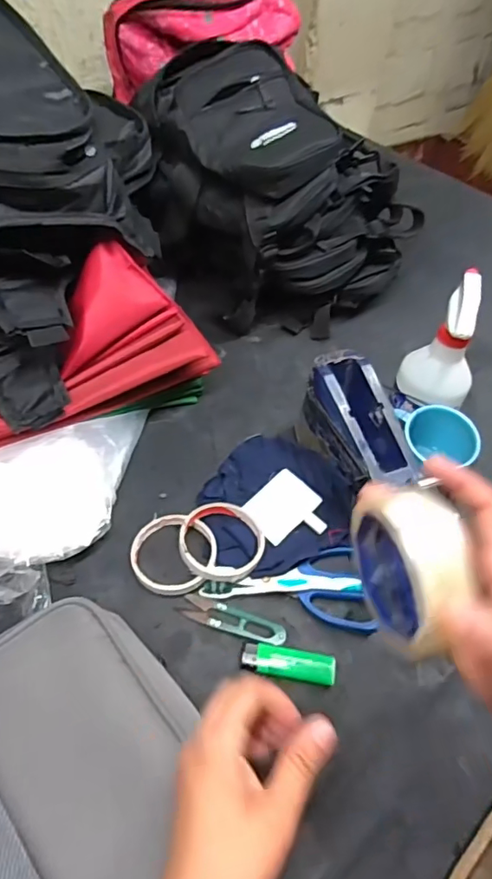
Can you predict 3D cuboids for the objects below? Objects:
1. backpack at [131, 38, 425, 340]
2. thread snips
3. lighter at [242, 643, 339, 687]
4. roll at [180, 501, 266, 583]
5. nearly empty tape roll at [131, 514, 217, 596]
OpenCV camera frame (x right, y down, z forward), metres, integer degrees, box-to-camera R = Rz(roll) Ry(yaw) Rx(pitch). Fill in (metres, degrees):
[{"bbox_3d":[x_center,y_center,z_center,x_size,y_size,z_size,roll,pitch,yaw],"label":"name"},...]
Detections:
[{"bbox_3d":[0.026,-0.333,0.716,0.342,0.243,0.255,36,56,23],"label":"backpack"},{"bbox_3d":[-0.012,0.163,0.471,0.097,0.009,0.023,16,51,9],"label":"thread snips"},{"bbox_3d":[0.036,0.193,0.449,0.080,0.011,0.025,8,50,2],"label":"lighter"},{"bbox_3d":[-0.023,0.098,0.506,0.084,0.023,0.083,2,50,-3],"label":"roll"},{"bbox_3d":[-0.069,0.108,0.502,0.080,0.017,0.080,2,50,-3],"label":"nearly empty tape roll"}]

